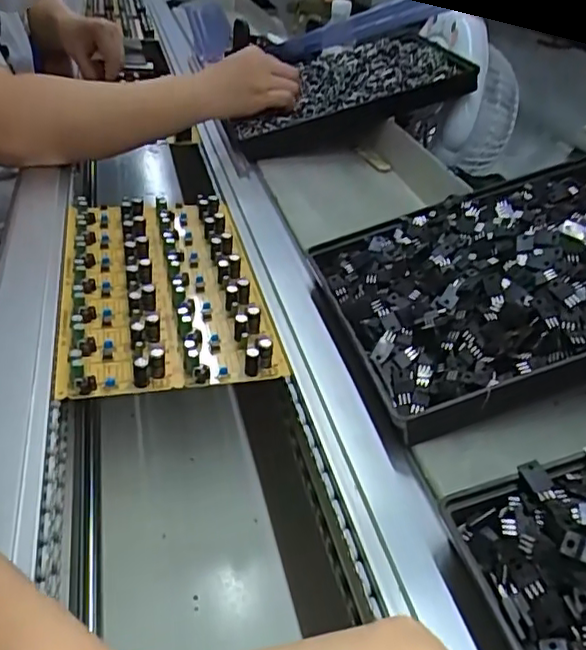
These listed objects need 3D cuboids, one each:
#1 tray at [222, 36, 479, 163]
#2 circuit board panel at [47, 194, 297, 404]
[{"bbox_3d":[0.053,-0.272,0.716,0.275,0.046,0.159,-20,52,-8],"label":"tray"},{"bbox_3d":[-0.104,-0.037,0.477,0.143,0.025,0.245,-5,37,-16],"label":"circuit board panel"}]

